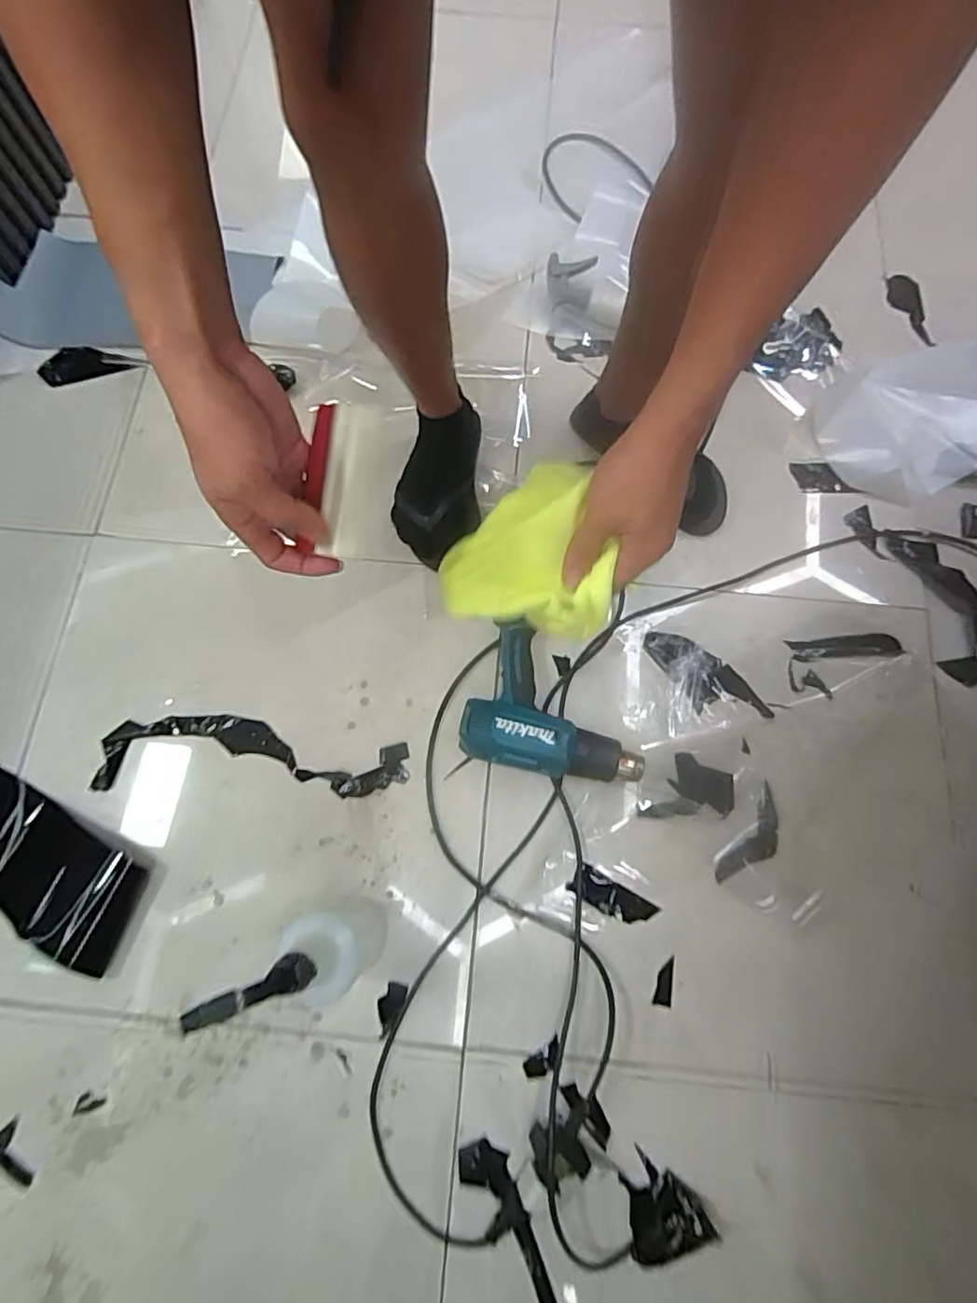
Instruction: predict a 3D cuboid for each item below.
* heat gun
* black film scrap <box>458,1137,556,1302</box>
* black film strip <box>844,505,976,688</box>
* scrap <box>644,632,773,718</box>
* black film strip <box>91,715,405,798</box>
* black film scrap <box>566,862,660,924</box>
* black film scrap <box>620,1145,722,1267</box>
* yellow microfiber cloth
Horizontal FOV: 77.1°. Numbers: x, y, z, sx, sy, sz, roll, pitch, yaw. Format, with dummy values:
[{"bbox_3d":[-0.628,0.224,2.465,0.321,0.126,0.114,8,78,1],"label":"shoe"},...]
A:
[{"bbox_3d":[0.089,0.064,0.789,0.222,0.075,0.192,12,74,2],"label":"heat gun"},{"bbox_3d":[0.030,0.639,0.643,0.051,0.010,0.221,-23,74,-8],"label":"black film scrap"},{"bbox_3d":[0.644,-0.098,0.888,0.117,0.011,0.287,-23,74,-8],"label":"black film strip"},{"bbox_3d":[0.298,0.033,0.836,0.082,0.009,0.177,-35,76,-11],"label":"scrap"},{"bbox_3d":[-0.305,0.135,0.800,0.394,0.010,0.099,2,72,0],"label":"black film strip"},{"bbox_3d":[0.153,0.306,0.758,0.107,0.004,0.038,31,72,4],"label":"black film scrap"},{"bbox_3d":[0.183,0.591,0.654,0.084,0.016,0.088,-20,73,-7],"label":"black film scrap"},{"bbox_3d":[0.032,-0.080,0.463,0.123,0.023,0.123,9,91,2],"label":"yellow microfiber cloth"}]

